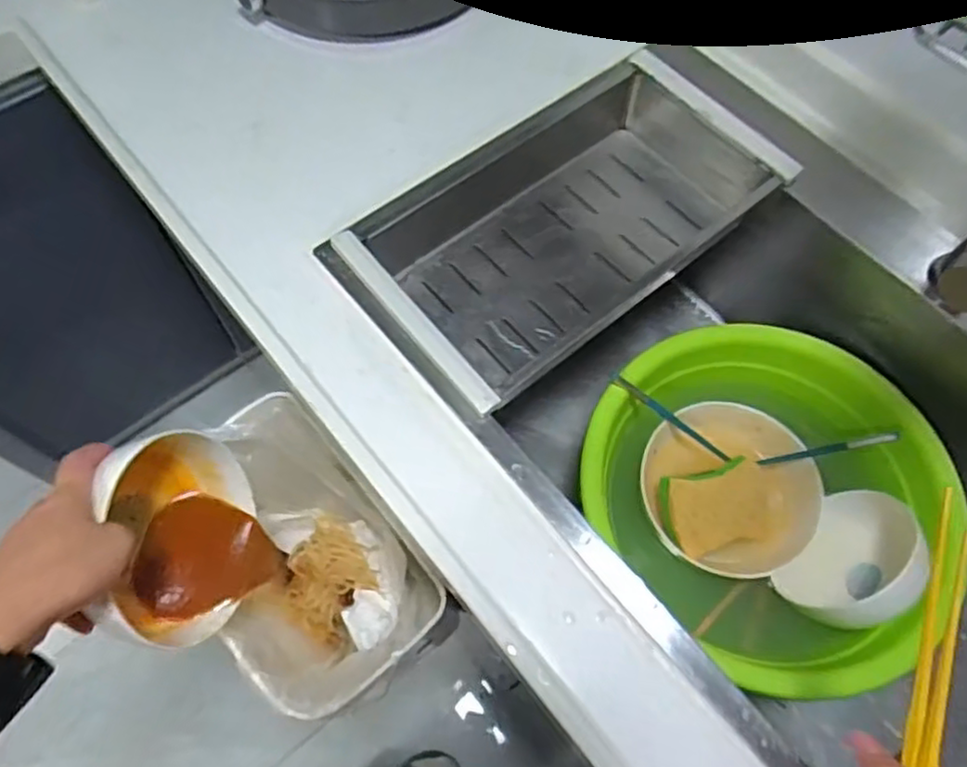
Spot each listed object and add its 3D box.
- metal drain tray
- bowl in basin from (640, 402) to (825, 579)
[{"bbox_3d":[0.072,-0.142,0.643,0.384,0.079,0.215,-37,71,-17],"label":"metal drain tray"},{"bbox_3d":[0.222,0.094,0.637,0.151,0.057,0.153,1,64,-1],"label":"bowl in basin"}]

